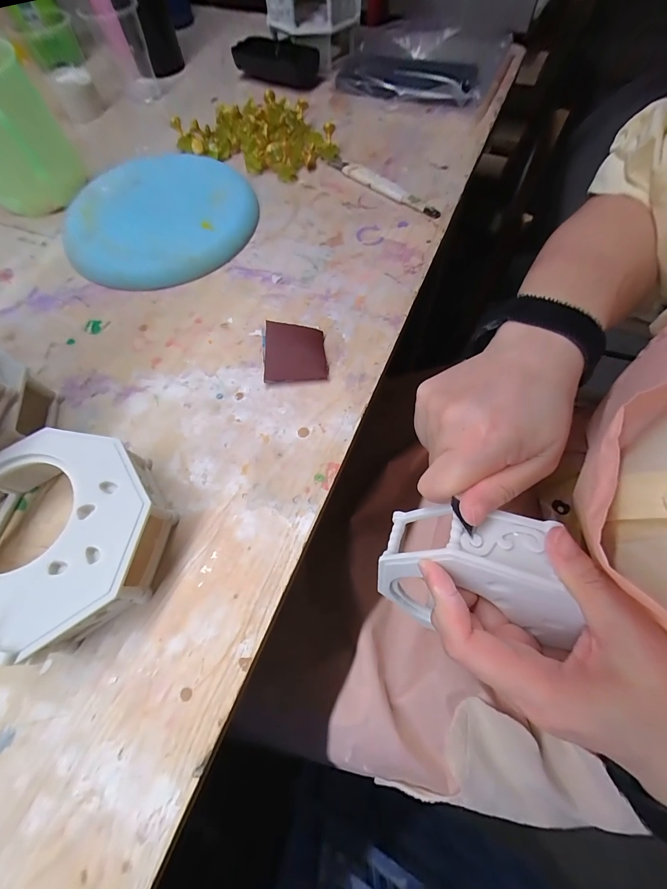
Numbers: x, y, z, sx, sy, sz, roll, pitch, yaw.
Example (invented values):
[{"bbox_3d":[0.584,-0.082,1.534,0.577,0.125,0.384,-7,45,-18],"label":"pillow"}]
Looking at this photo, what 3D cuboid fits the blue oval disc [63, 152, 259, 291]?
[{"bbox_3d":[-0.165,-0.219,0.325,0.175,0.026,0.167,-17,66,-5],"label":"blue oval disc"}]

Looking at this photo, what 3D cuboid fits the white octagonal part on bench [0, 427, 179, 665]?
[{"bbox_3d":[-0.157,0.052,0.198,0.111,0.039,0.119,-33,69,-12],"label":"white octagonal part on bench"}]

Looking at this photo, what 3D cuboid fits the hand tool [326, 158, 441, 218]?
[{"bbox_3d":[0.048,-0.261,0.345,0.137,0.009,0.019,37,72,17],"label":"hand tool"}]

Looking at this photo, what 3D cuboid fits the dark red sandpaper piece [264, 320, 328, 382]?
[{"bbox_3d":[-0.029,-0.071,0.261,0.045,0.016,0.047,-5,66,0],"label":"dark red sandpaper piece"}]

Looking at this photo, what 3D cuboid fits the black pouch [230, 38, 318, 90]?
[{"bbox_3d":[-0.075,-0.492,0.439,0.095,0.033,0.057,28,70,14],"label":"black pouch"}]

